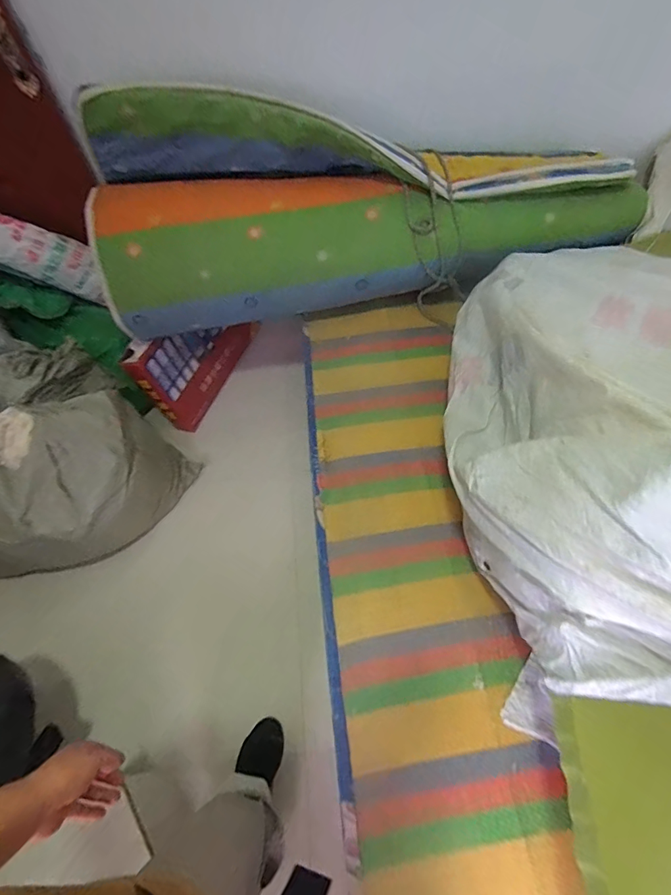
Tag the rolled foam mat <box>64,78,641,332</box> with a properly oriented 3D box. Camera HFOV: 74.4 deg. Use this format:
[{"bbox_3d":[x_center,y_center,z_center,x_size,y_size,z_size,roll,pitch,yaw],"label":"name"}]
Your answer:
[{"bbox_3d":[0.078,-0.677,1.212,1.458,0.503,0.354,-10,58,-2],"label":"rolled foam mat"}]

